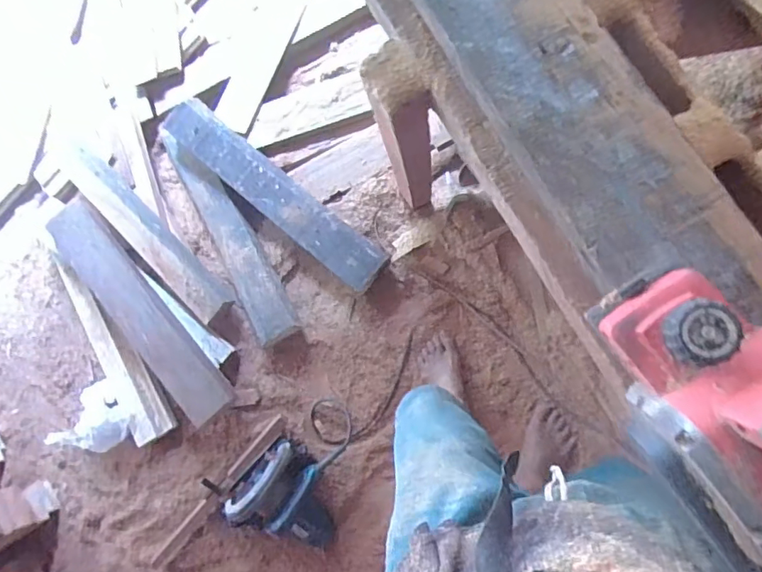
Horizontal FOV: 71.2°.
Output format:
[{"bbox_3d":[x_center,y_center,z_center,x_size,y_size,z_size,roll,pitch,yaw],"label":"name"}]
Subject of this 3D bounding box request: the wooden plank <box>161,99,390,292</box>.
[{"bbox_3d":[-0.249,-0.213,1.239,0.609,0.077,0.112,40,93,6],"label":"wooden plank"}]

